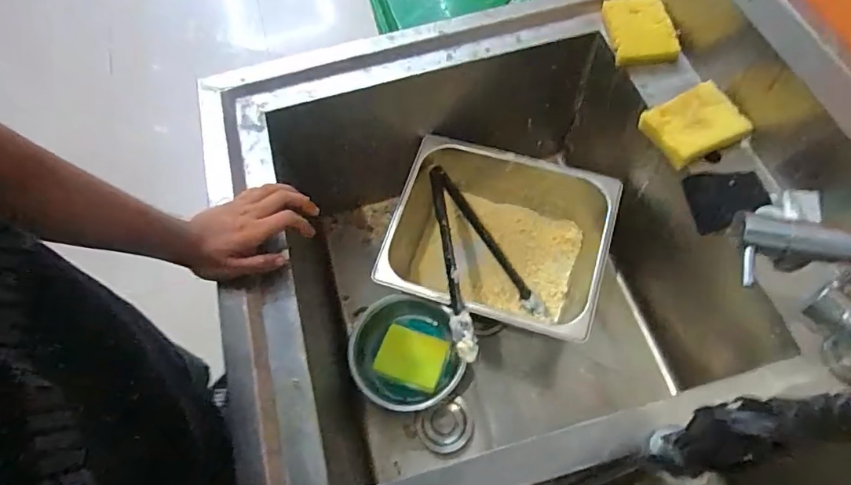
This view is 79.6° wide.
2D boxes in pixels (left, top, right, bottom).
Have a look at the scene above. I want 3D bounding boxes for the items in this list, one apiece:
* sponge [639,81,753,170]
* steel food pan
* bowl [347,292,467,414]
[{"bbox_3d":[0.336,-0.148,0.643,0.108,0.023,0.084,-24,64,-8],"label":"sponge"},{"bbox_3d":[0.117,0.008,0.861,0.336,0.174,0.259,15,65,11],"label":"steel food pan"},{"bbox_3d":[-0.036,0.182,0.830,0.174,0.084,0.180,-2,63,3],"label":"bowl"}]

